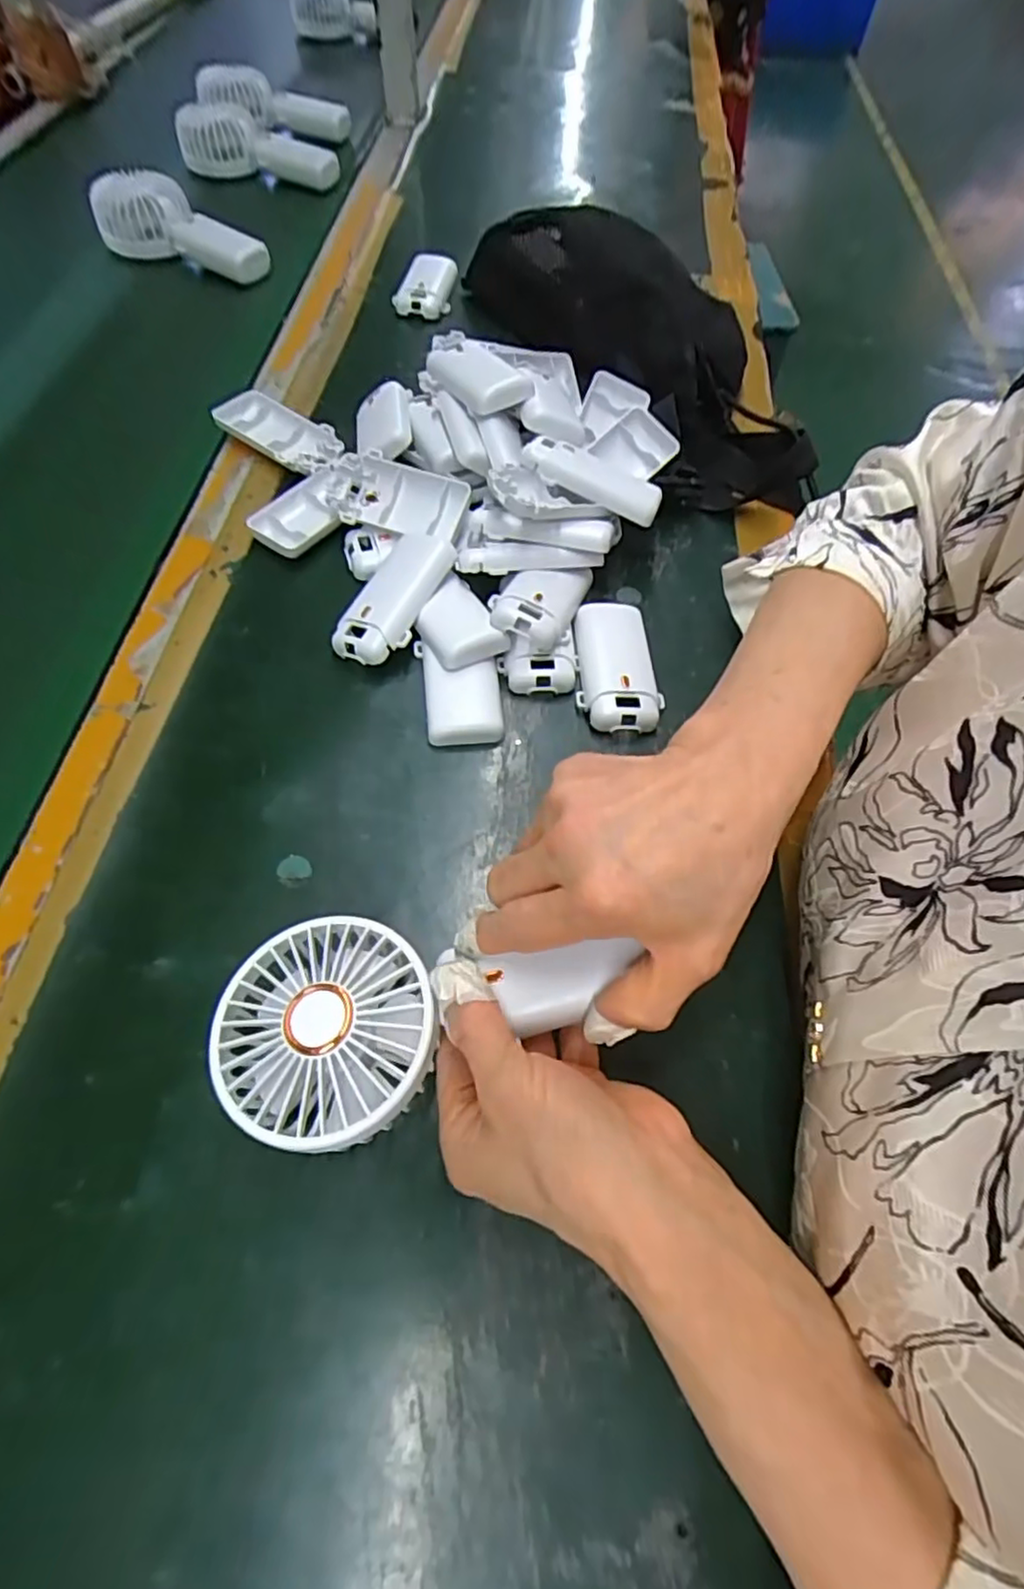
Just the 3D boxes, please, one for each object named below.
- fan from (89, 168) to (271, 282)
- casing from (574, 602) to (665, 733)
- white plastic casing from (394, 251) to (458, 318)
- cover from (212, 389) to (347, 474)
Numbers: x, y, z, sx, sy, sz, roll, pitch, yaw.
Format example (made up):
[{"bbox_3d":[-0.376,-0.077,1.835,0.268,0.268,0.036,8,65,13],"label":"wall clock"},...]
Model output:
[{"bbox_3d":[-0.321,-0.548,0.631,0.169,0.051,0.058,28,63,12],"label":"fan"},{"bbox_3d":[0.064,-0.079,0.393,0.048,0.021,0.094,2,61,-2],"label":"casing"},{"bbox_3d":[-0.081,-0.481,0.612,0.050,0.018,0.083,5,61,2],"label":"white plastic casing"},{"bbox_3d":[-0.172,-0.268,0.482,0.094,0.017,0.048,33,64,14],"label":"cover"}]

